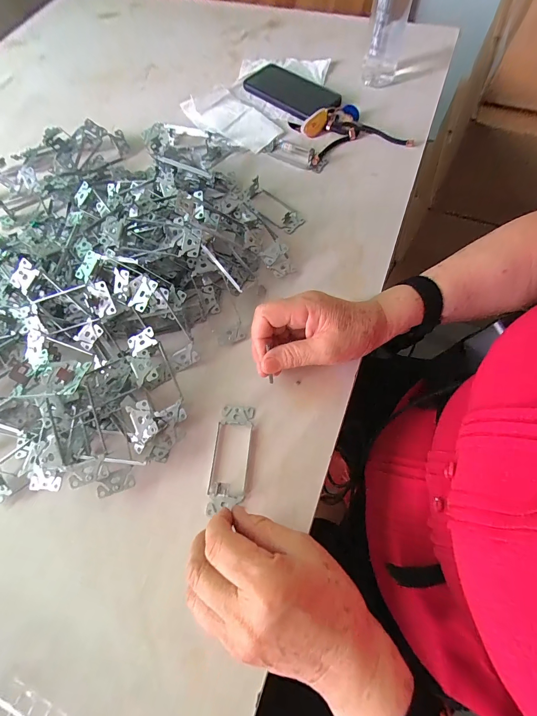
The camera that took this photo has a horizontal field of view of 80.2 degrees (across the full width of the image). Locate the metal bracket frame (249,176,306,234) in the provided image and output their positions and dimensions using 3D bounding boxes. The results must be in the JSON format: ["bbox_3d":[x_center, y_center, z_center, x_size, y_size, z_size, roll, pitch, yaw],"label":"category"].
[{"bbox_3d":[0.005,-0.209,0.436,0.042,0.024,0.092,-43,71,-14],"label":"metal bracket frame"}]

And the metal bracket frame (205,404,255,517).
[{"bbox_3d":[-0.038,0.097,0.314,0.038,0.016,0.107,9,67,4],"label":"metal bracket frame"}]

